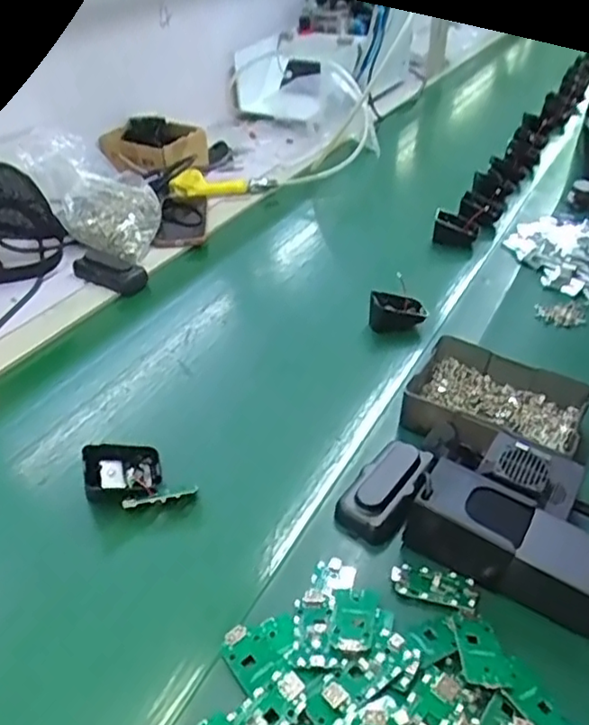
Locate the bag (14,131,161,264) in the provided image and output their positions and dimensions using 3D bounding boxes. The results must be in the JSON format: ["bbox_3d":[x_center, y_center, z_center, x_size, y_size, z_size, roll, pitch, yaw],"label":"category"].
[{"bbox_3d":[-0.292,-0.253,0.949,0.186,0.127,0.144,12,40,16],"label":"bag"}]

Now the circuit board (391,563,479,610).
[{"bbox_3d":[0.108,0.171,0.491,0.064,0.006,0.030,10,39,14],"label":"circuit board"}]

